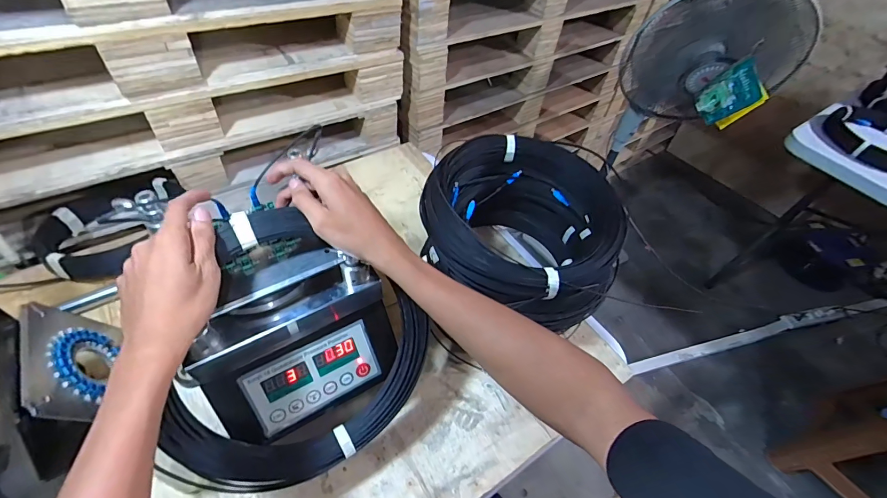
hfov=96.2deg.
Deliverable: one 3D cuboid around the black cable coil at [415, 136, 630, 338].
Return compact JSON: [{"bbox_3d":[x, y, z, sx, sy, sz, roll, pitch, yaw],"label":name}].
[{"bbox_3d":[0.126,-0.019,0.696,0.291,0.222,0.307,3,51,-4],"label":"black cable coil"}]

